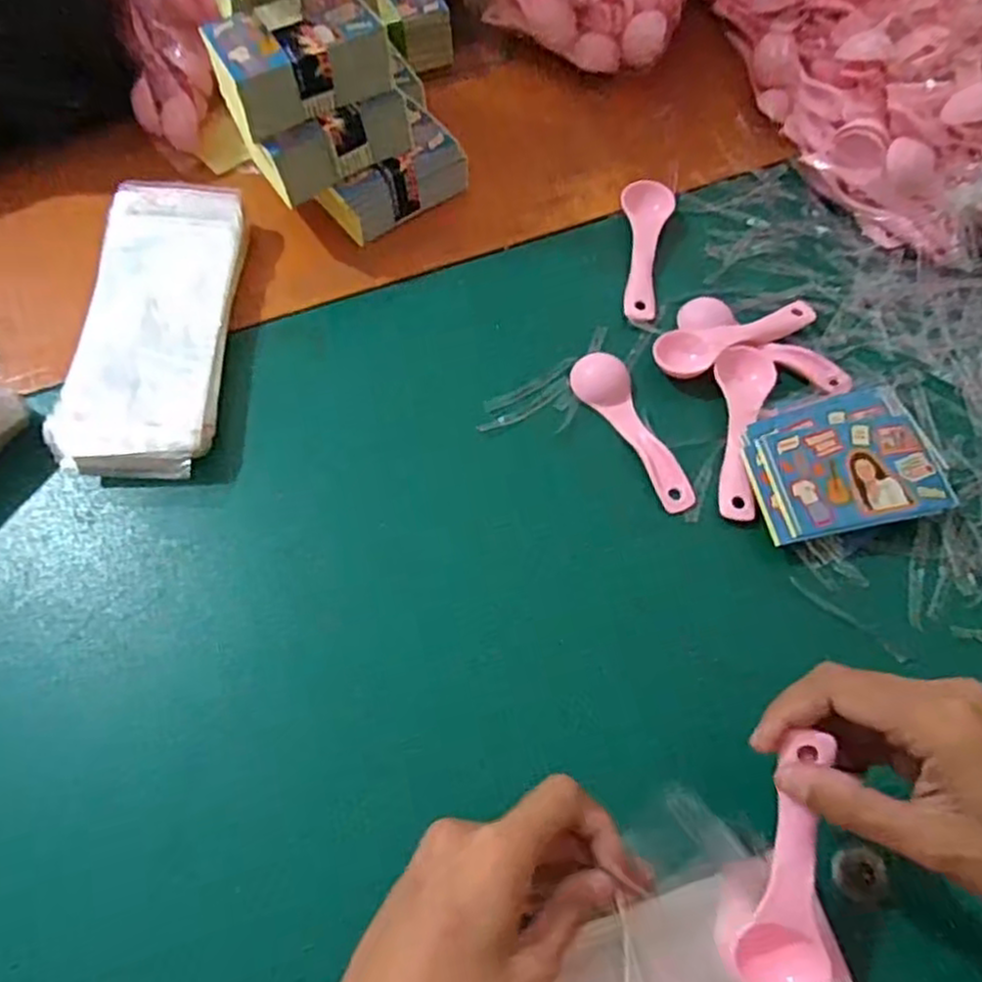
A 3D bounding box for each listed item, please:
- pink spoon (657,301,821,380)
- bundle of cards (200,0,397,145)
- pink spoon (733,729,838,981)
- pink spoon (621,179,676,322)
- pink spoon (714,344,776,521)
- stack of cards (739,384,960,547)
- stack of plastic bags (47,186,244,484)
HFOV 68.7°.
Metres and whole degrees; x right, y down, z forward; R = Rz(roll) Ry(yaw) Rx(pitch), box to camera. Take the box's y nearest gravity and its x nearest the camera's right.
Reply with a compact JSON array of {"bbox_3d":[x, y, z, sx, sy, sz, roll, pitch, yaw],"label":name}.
[{"bbox_3d":[0.156,-0.096,0.451,0.111,0.011,0.032,-17,64,-8],"label":"pink spoon"},{"bbox_3d":[-0.114,-0.254,0.423,0.096,0.034,0.059,-26,68,-14],"label":"bundle of cards"},{"bbox_3d":[0.118,0.147,0.281,0.030,0.014,0.107,5,92,3],"label":"pink spoon"},{"bbox_3d":[0.101,-0.165,0.484,0.034,0.018,0.107,11,64,6],"label":"pink spoon"},{"bbox_3d":[0.146,-0.040,0.426,0.033,0.010,0.118,14,64,7],"label":"pink spoon"},{"bbox_3d":[0.200,-0.019,0.410,0.109,0.013,0.087,-11,61,-4],"label":"stack of cards"},{"bbox_3d":[-0.200,-0.102,0.430,0.083,0.027,0.199,1,63,1],"label":"stack of plastic bags"}]

